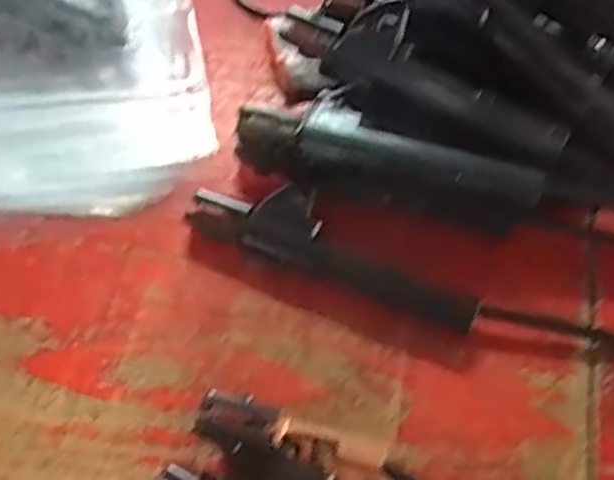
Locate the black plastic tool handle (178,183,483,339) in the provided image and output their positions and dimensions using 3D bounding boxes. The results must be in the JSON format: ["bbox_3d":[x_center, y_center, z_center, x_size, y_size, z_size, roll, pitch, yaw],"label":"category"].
[{"bbox_3d":[0.019,0.006,0.503,0.194,0.026,0.045,20,61,11],"label":"black plastic tool handle"}]

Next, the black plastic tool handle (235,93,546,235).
[{"bbox_3d":[0.051,-0.047,0.513,0.200,0.060,0.049,17,61,9],"label":"black plastic tool handle"}]

